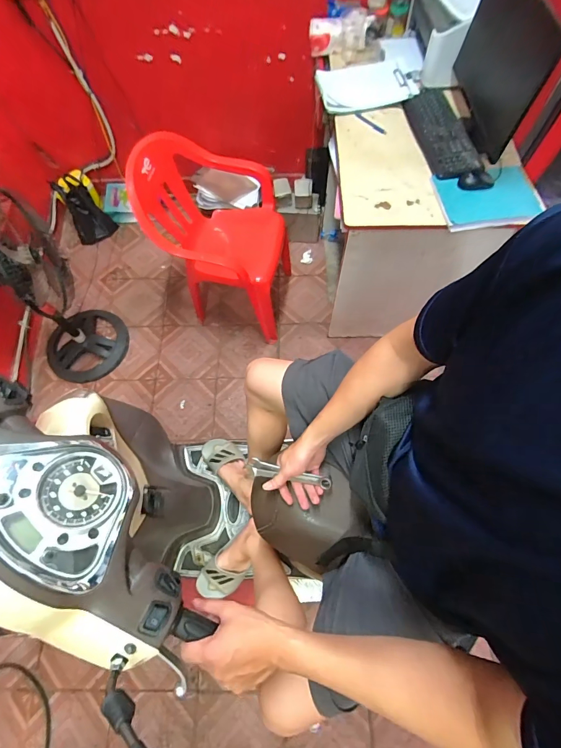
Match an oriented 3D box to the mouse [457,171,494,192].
[{"bbox_3d":[0.606,-0.594,1.101,0.107,0.029,0.049,1,68,2],"label":"mouse"}]

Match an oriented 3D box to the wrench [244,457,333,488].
[{"bbox_3d":[0.014,0.191,0.673,0.165,0.011,0.035,12,93,11],"label":"wrench"}]

